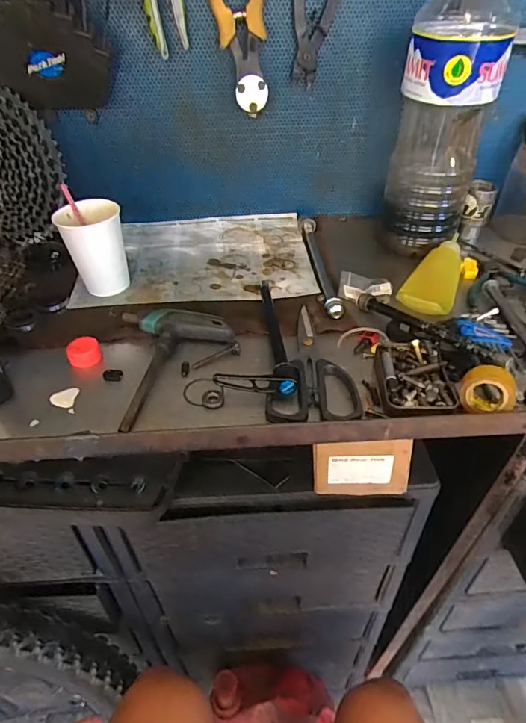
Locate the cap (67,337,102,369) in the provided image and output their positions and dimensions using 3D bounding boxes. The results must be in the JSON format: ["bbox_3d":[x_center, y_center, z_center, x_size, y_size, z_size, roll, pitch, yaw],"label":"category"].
[{"bbox_3d":[-0.177,-0.008,0.447,0.030,0.025,0.025,-20,44,-20],"label":"cap"}]

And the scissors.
[{"bbox_3d":[0.047,-0.001,0.439,0.081,0.011,0.170,0,41,2],"label":"scissors"}]

